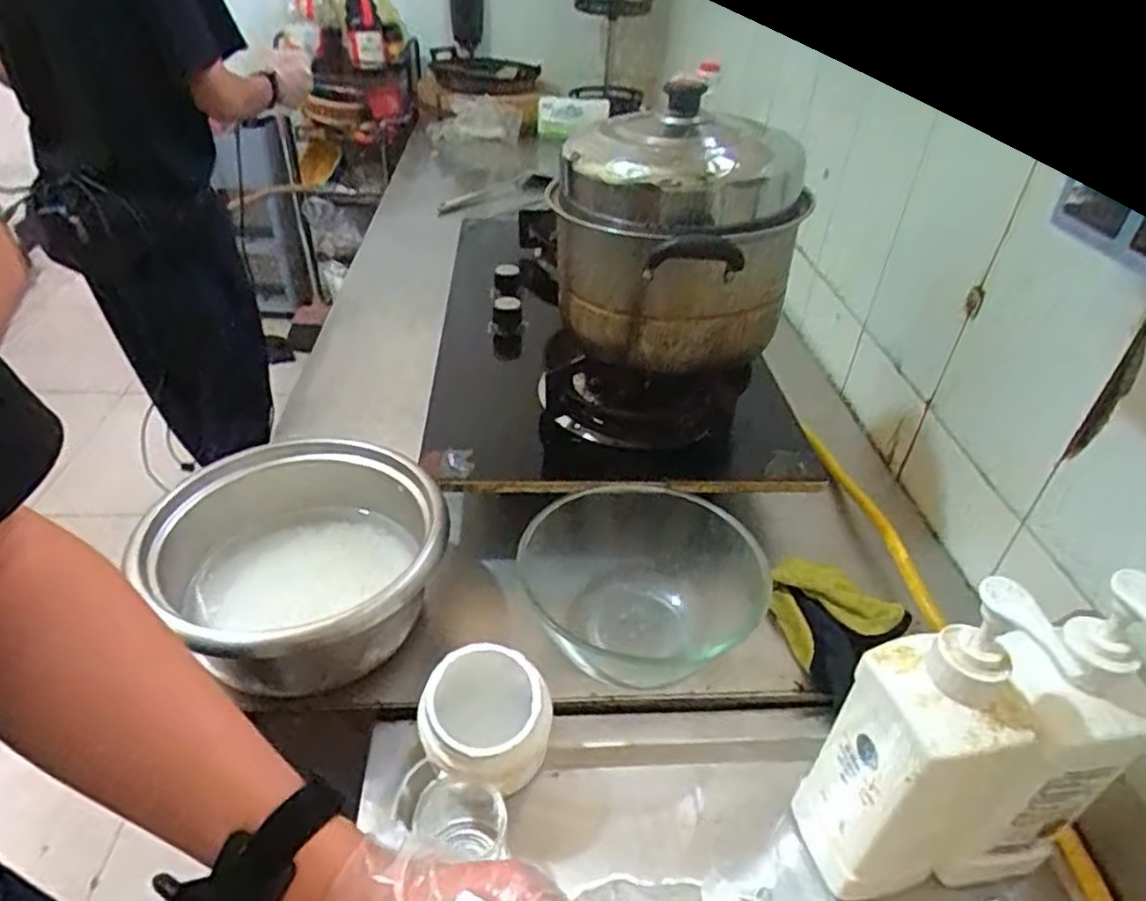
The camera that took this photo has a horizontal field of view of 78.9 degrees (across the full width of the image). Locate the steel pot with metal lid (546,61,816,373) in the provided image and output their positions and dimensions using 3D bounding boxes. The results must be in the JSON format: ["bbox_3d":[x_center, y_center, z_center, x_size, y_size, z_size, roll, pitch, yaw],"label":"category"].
[{"bbox_3d":[0.106,-0.210,0.691,0.218,0.208,0.200,3,38,-2],"label":"steel pot with metal lid"}]

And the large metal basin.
[{"bbox_3d":[-0.239,0.111,0.645,0.229,0.128,0.219,3,38,-2],"label":"large metal basin"}]

